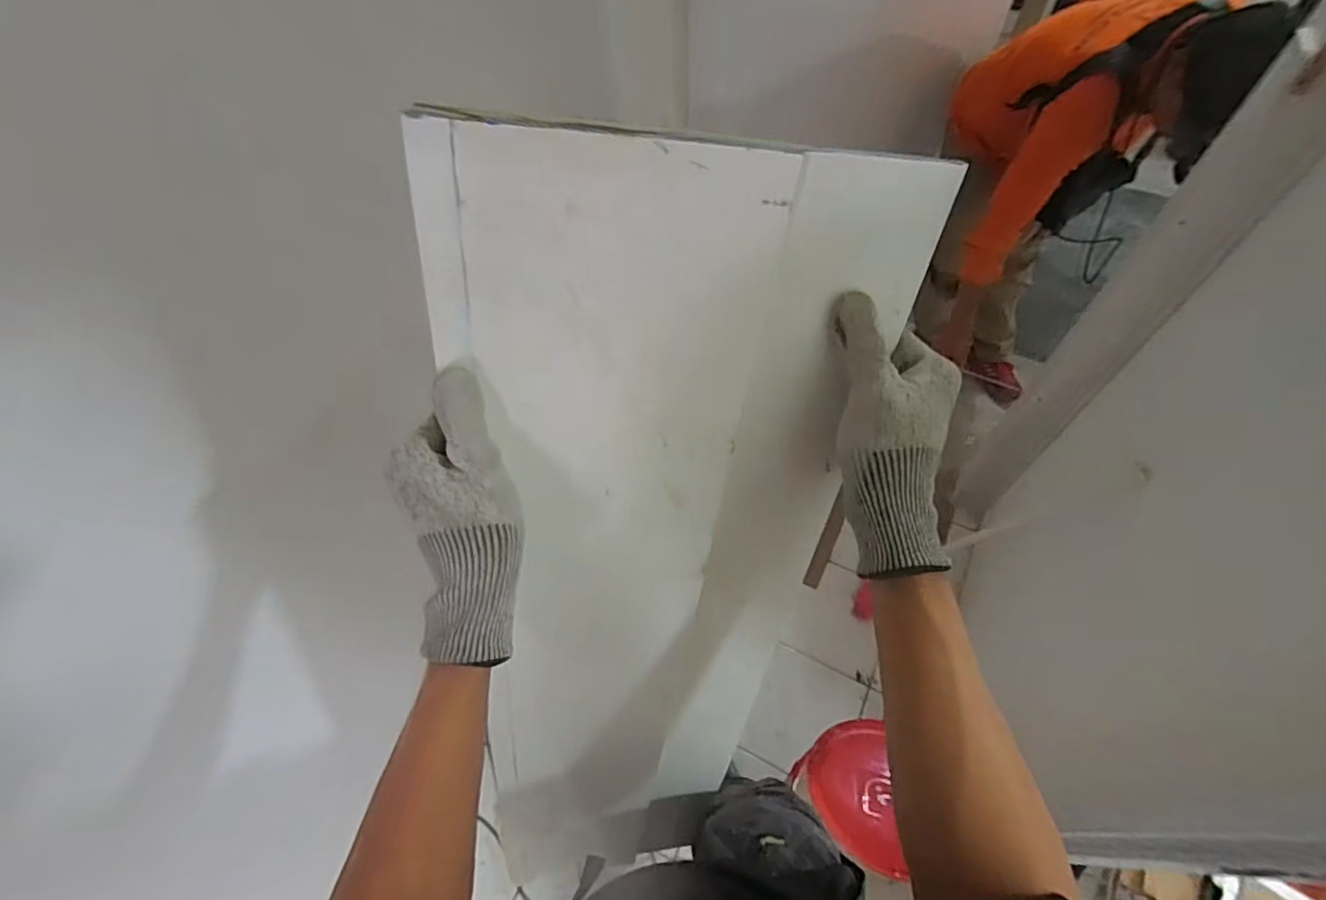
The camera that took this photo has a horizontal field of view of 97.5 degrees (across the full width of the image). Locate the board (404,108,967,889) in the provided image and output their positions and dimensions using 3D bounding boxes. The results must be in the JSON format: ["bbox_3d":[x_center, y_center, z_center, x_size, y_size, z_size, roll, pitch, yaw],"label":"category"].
[{"bbox_3d":[-0.013,0.154,0.503,0.271,0.756,0.013,-3,38,-14],"label":"board"}]

